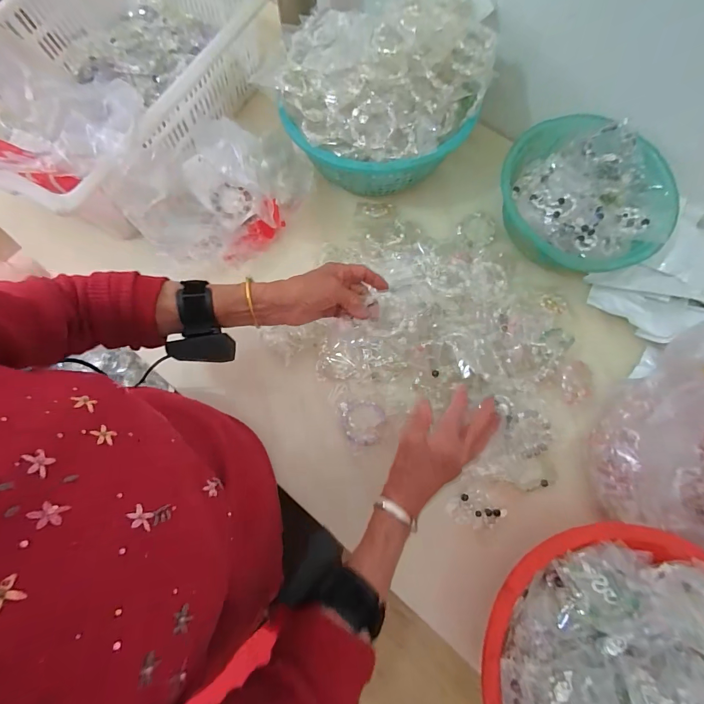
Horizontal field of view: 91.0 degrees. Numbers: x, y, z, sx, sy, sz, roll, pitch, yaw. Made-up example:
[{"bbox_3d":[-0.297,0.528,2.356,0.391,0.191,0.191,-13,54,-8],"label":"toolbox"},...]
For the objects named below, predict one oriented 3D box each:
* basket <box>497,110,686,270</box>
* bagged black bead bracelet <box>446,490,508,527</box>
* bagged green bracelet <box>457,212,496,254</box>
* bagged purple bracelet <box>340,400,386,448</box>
[{"bbox_3d":[0.329,-0.215,0.515,0.207,0.102,0.233,-40,77,-12],"label":"basket"},{"bbox_3d":[0.163,0.205,0.455,0.071,0.009,0.041,2,72,0],"label":"bagged black bead bracelet"},{"bbox_3d":[0.209,-0.200,0.569,0.059,0.006,0.066,44,77,12],"label":"bagged green bracelet"},{"bbox_3d":[0.016,0.099,0.481,0.060,0.011,0.061,-4,72,-2],"label":"bagged purple bracelet"}]

